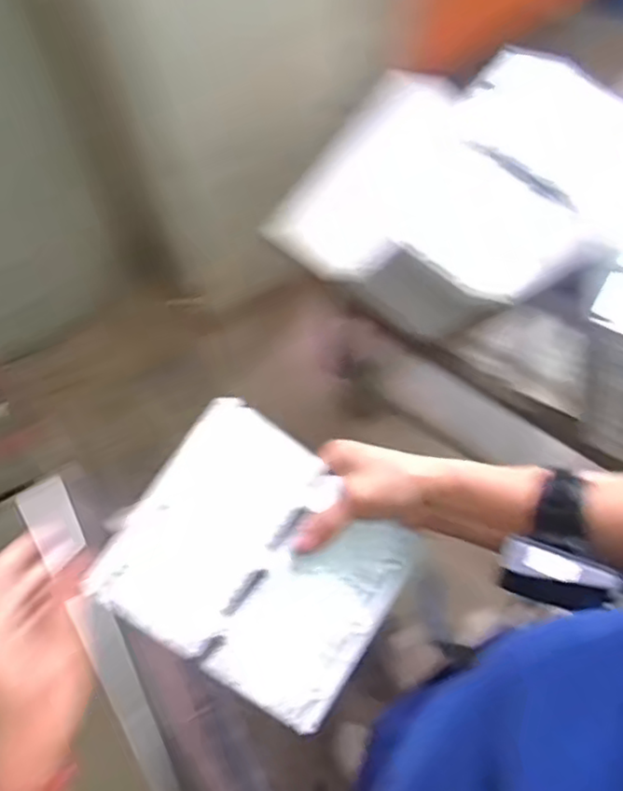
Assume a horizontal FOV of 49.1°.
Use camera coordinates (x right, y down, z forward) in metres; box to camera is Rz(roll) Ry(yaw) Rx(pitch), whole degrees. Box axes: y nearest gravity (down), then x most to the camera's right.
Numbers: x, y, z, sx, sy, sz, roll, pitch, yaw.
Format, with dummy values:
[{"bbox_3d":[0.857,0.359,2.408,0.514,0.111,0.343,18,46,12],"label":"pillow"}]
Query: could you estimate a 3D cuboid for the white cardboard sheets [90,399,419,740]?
[{"bbox_3d":[-0.032,0.117,0.479,0.191,0.011,0.155,37,76,-6],"label":"white cardboard sheets"}]

